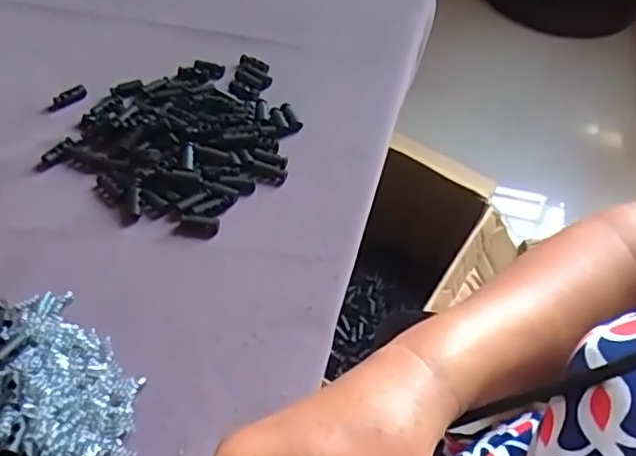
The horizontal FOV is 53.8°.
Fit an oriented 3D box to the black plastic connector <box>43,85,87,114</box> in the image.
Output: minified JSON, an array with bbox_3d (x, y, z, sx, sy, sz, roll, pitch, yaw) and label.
[{"bbox_3d":[-0.185,-0.094,0.459,0.033,0.006,0.012,-37,62,-27],"label":"black plastic connector"}]

